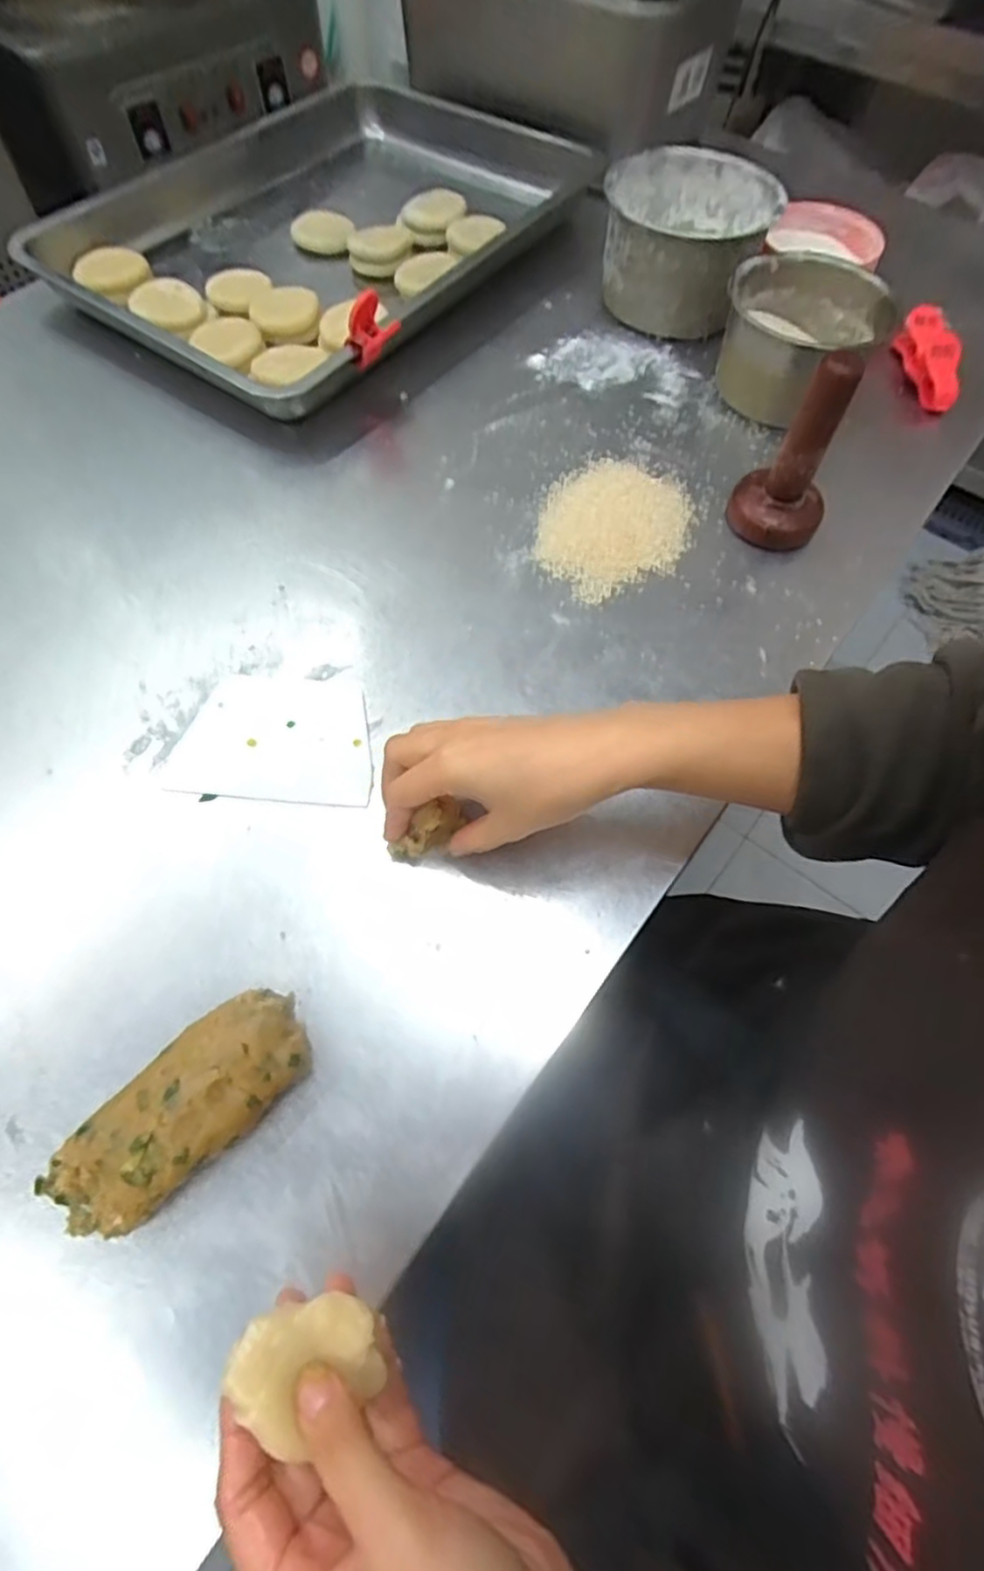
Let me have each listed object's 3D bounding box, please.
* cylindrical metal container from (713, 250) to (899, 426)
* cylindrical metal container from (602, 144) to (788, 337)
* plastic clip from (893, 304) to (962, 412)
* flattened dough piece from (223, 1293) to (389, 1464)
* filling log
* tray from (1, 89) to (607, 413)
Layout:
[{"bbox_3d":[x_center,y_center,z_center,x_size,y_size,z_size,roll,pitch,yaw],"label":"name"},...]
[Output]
[{"bbox_3d":[0.255,-0.371,0.580,0.122,0.071,0.125,0,64,-1],"label":"cylindrical metal container"},{"bbox_3d":[0.173,-0.489,0.626,0.136,0.085,0.151,25,66,11],"label":"cylindrical metal container"},{"bbox_3d":[0.387,-0.374,0.610,0.028,0.036,0.097,-4,64,-3],"label":"plastic clip"},{"bbox_3d":[-0.069,0.210,0.251,0.050,0.015,0.037,1,56,-23],"label":"flattened dough piece"},{"bbox_3d":[-0.147,0.156,0.329,0.128,0.034,0.053,-41,71,-19],"label":"filling log"},{"bbox_3d":[-0.143,-0.535,0.660,0.333,0.057,0.483,34,68,15],"label":"tray"}]

